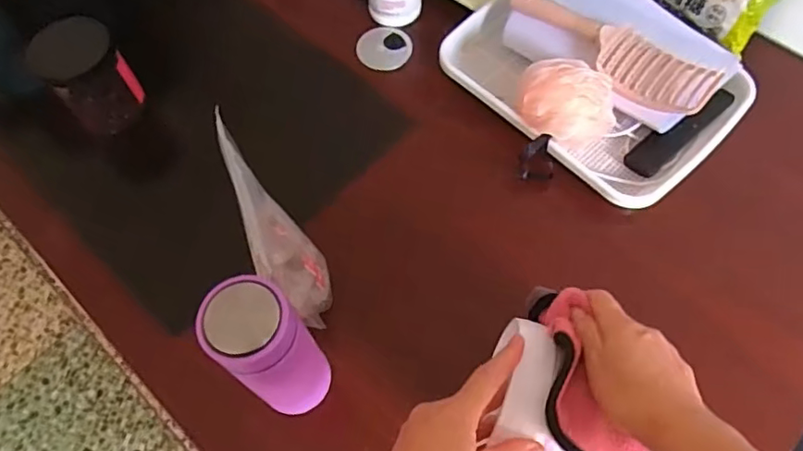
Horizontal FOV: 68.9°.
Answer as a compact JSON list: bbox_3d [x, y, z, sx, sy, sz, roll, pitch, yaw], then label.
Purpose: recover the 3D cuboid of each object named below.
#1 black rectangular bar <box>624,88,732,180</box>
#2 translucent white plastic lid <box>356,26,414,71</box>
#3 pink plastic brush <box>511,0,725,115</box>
[{"bbox_3d":[0.305,-0.106,0.642,0.147,0.017,0.035,-38,71,-16],"label":"black rectangular bar"},{"bbox_3d":[-0.021,-0.224,0.737,0.066,0.008,0.057,15,83,-4],"label":"translucent white plastic lid"},{"bbox_3d":[0.216,-0.187,0.624,0.231,0.011,0.058,35,100,19],"label":"pink plastic brush"}]

